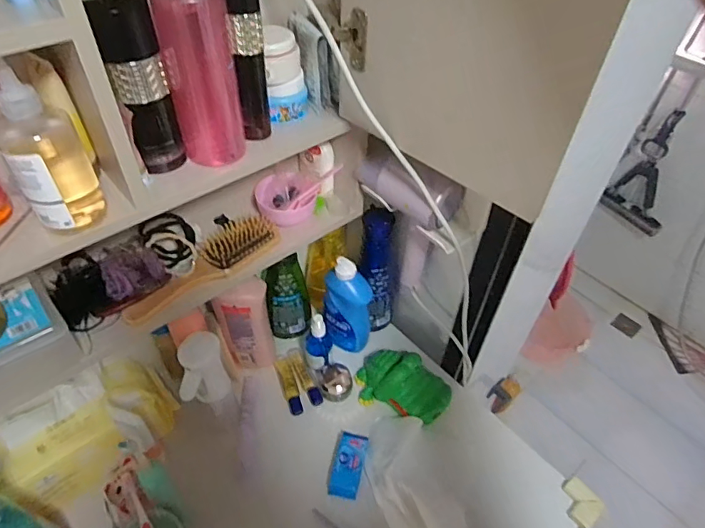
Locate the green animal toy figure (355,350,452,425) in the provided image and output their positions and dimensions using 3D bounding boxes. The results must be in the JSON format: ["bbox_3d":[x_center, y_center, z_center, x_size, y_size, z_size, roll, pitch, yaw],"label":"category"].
[{"bbox_3d":[0.077,0.189,0.749,0.149,0.068,0.080,21,49,16],"label":"green animal toy figure"}]

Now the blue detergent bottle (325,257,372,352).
[{"bbox_3d":[-0.008,0.072,0.770,0.074,0.164,0.054,2,47,0],"label":"blue detergent bottle"}]

